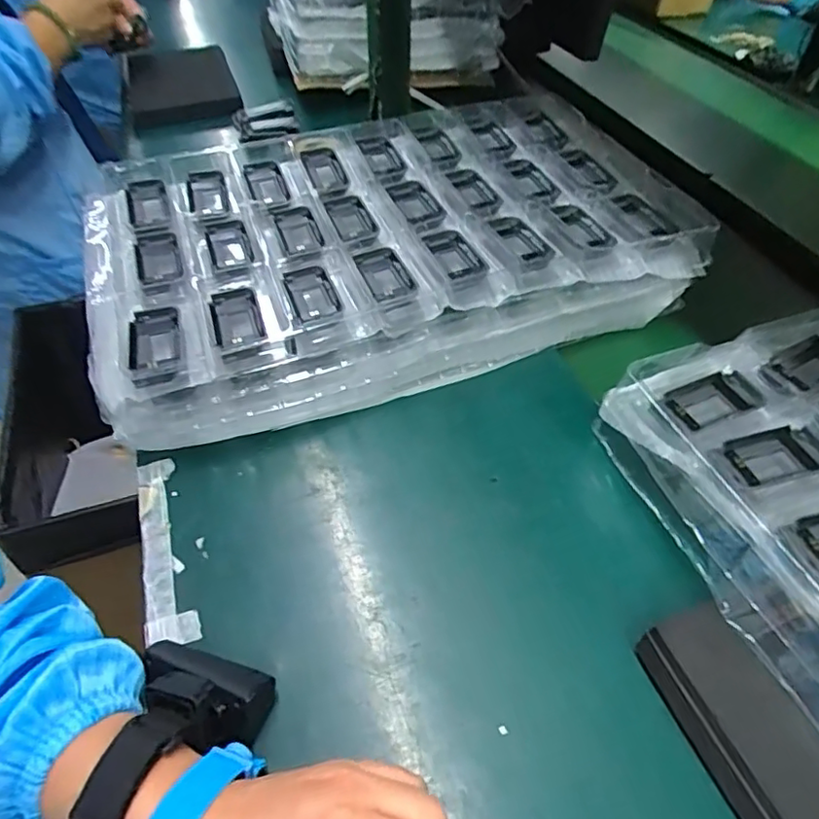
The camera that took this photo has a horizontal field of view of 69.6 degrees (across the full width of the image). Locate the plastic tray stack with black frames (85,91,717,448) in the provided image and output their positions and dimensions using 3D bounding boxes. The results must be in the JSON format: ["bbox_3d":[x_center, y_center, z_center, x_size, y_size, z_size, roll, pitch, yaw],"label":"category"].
[{"bbox_3d":[-0.021,-0.146,0.549,0.497,0.115,0.267,-17,51,-13],"label":"plastic tray stack with black frames"}]

